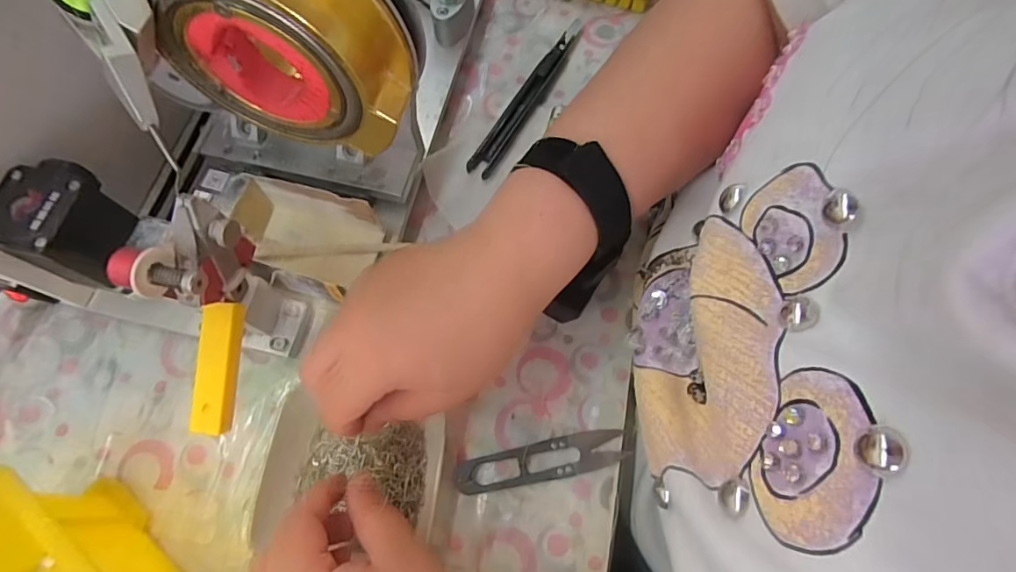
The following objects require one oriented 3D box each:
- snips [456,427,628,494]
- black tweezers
[{"bbox_3d":[0.020,0.103,0.297,0.101,0.009,0.021,-11,71,-5],"label":"snips"},{"bbox_3d":[0.015,-0.140,0.387,0.019,0.007,0.148,30,72,10],"label":"black tweezers"}]

